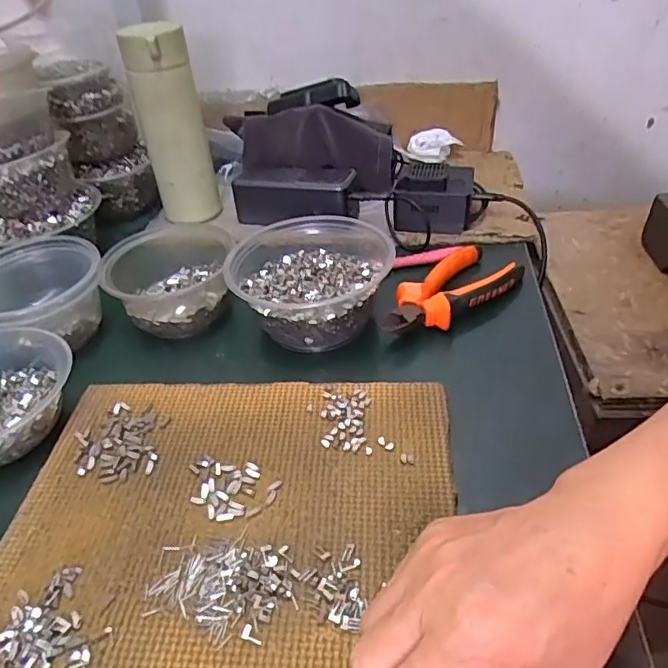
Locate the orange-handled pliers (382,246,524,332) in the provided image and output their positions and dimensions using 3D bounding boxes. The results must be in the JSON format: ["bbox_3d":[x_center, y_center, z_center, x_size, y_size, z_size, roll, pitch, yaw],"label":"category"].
[{"bbox_3d":[0.100,-0.035,0.487,0.137,0.028,0.059,-32,46,-31],"label":"orange-handled pliers"}]

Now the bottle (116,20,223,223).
[{"bbox_3d":[-0.170,-0.216,0.598,0.054,0.194,0.052,-3,39,2],"label":"bottle"}]

